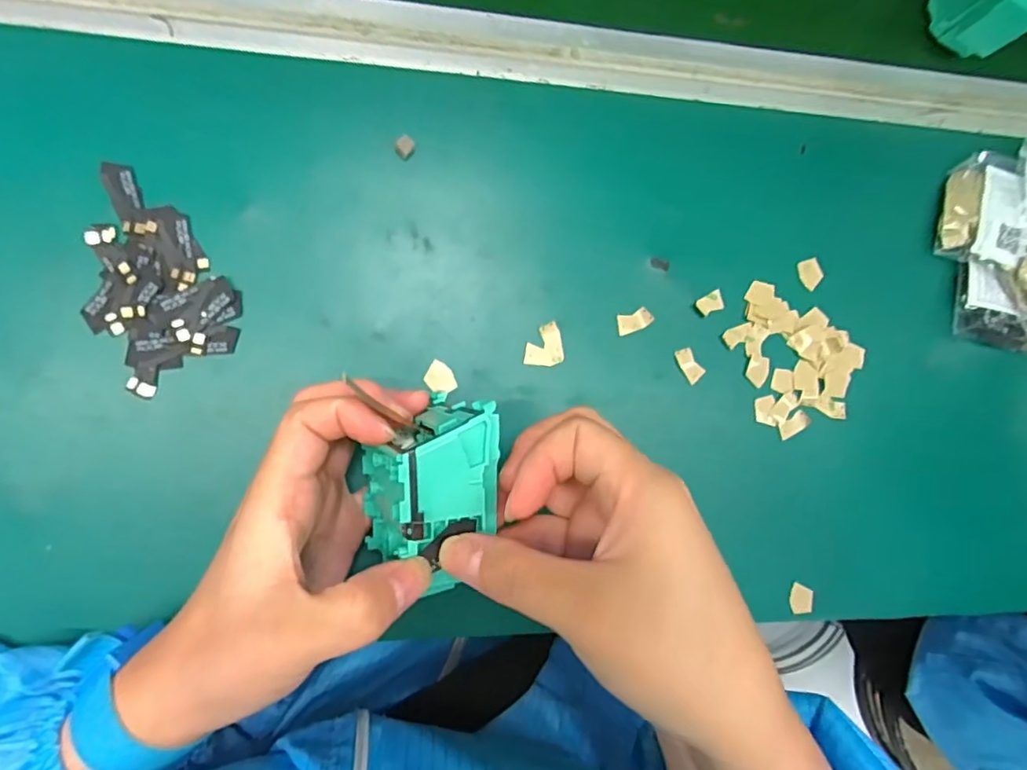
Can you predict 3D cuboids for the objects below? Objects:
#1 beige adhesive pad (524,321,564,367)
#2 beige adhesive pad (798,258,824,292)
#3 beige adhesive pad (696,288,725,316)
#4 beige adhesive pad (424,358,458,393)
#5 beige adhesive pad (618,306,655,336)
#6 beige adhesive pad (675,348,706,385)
[{"bbox_3d":[0.018,-0.022,0.325,0.021,0.004,0.024,4,88,-12],"label":"beige adhesive pad"},{"bbox_3d":[0.176,-0.066,0.353,0.014,0.005,0.018,-21,93,-11],"label":"beige adhesive pad"},{"bbox_3d":[0.114,-0.047,0.344,0.016,0.004,0.011,-23,93,-11],"label":"beige adhesive pad"},{"bbox_3d":[-0.038,-0.003,0.315,0.017,0.004,0.015,39,82,-9],"label":"beige adhesive pad"},{"bbox_3d":[0.068,-0.036,0.334,0.020,0.004,0.011,-20,93,-11],"label":"beige adhesive pad"},{"bbox_3d":[0.102,-0.012,0.340,0.011,0.004,0.021,-31,95,-11],"label":"beige adhesive pad"}]

